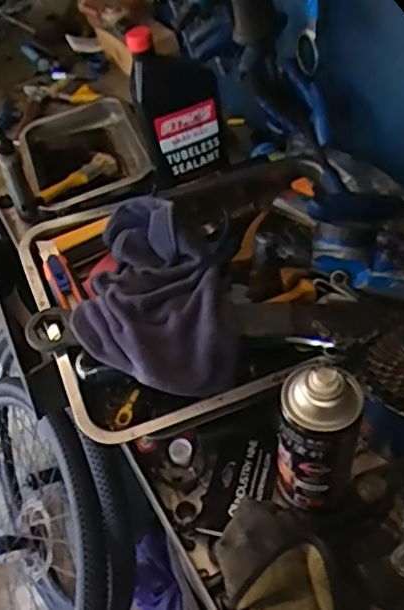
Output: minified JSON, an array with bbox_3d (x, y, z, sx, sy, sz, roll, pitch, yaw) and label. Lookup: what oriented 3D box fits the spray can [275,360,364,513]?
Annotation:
[{"bbox_3d":[0.097,0.113,0.523,0.066,0.167,0.058,0,48,7],"label":"spray can"}]

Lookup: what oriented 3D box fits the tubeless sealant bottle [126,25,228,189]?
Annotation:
[{"bbox_3d":[-0.033,-0.263,0.814,0.109,0.203,0.063,-16,48,-8],"label":"tubeless sealant bottle"}]

